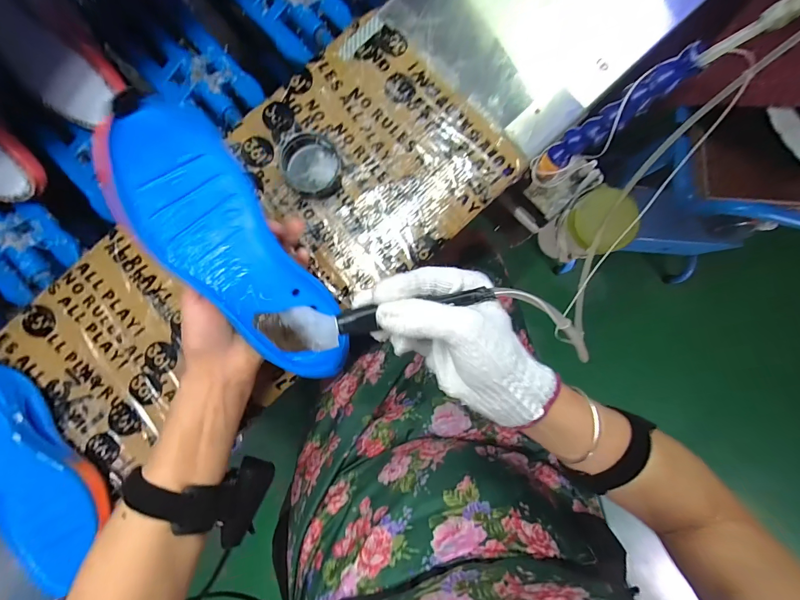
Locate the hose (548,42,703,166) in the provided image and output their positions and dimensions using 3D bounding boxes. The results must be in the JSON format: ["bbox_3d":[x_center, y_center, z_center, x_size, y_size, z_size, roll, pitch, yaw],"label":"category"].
[{"bbox_3d":[0.186,-0.159,0.312,0.017,0.127,0.025,-28,89,-30],"label":"hose"}]

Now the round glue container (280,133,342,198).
[{"bbox_3d":[-0.092,-0.138,0.374,0.059,0.019,0.063,0,88,-2],"label":"round glue container"}]

